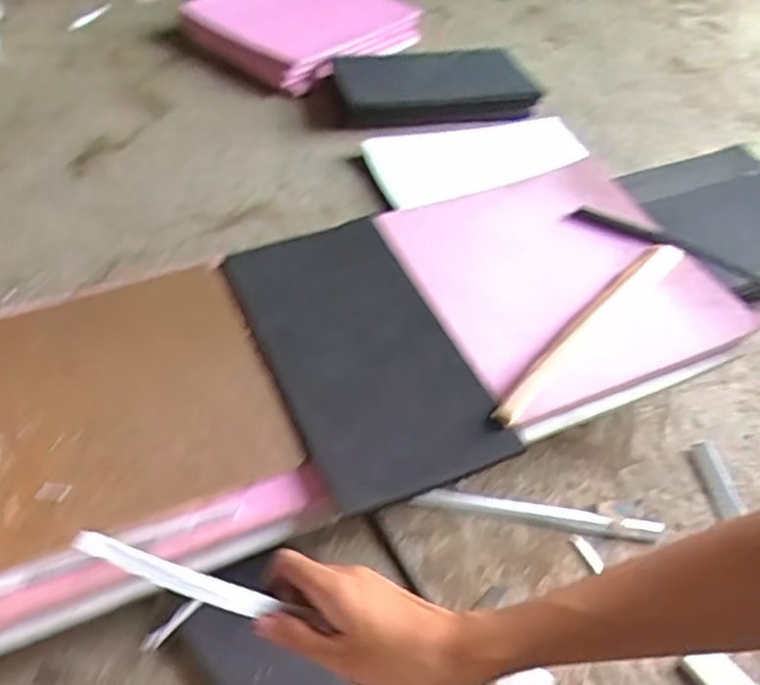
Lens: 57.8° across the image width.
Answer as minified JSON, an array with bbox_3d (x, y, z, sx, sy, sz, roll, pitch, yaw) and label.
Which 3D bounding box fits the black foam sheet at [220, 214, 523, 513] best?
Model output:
[{"bbox_3d":[-0.013,0.001,0.562,0.151,0.017,0.268,-18,56,-19],"label":"black foam sheet"}]

